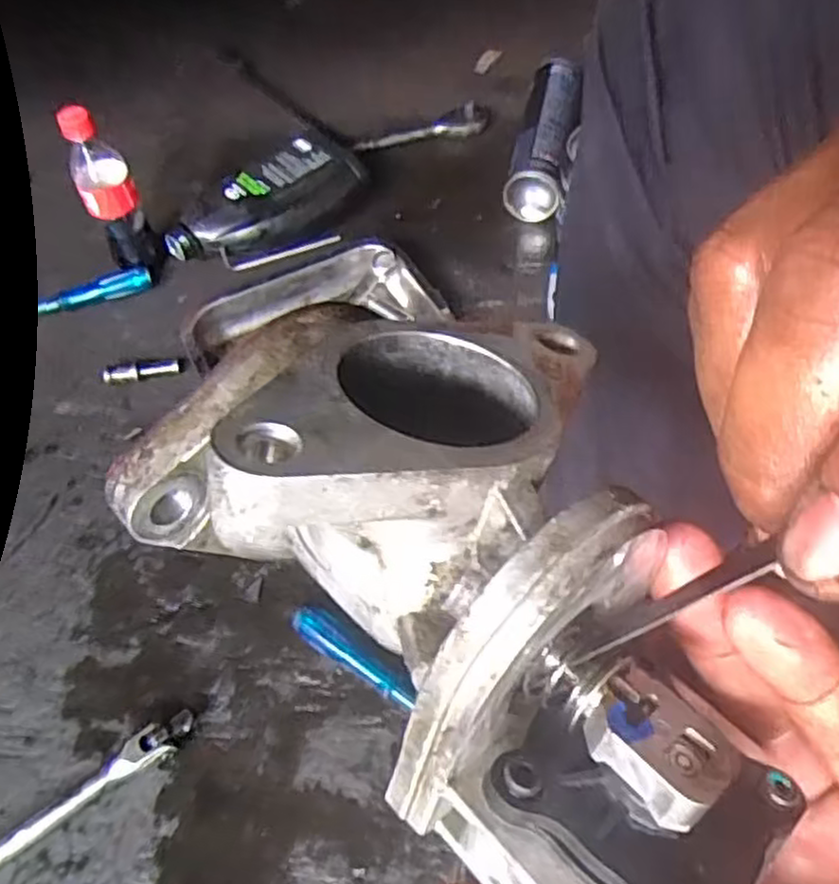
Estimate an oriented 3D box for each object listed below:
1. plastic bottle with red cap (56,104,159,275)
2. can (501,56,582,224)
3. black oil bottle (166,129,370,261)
[{"bbox_3d":[-0.329,-0.260,0.805,0.058,0.194,0.055,-27,59,-12],"label":"plastic bottle with red cap"},{"bbox_3d":[0.155,-0.374,0.912,0.067,0.059,0.247,9,58,10],"label":"can"},{"bbox_3d":[-0.180,-0.278,0.877,0.240,0.061,0.119,-30,59,-14],"label":"black oil bottle"}]

